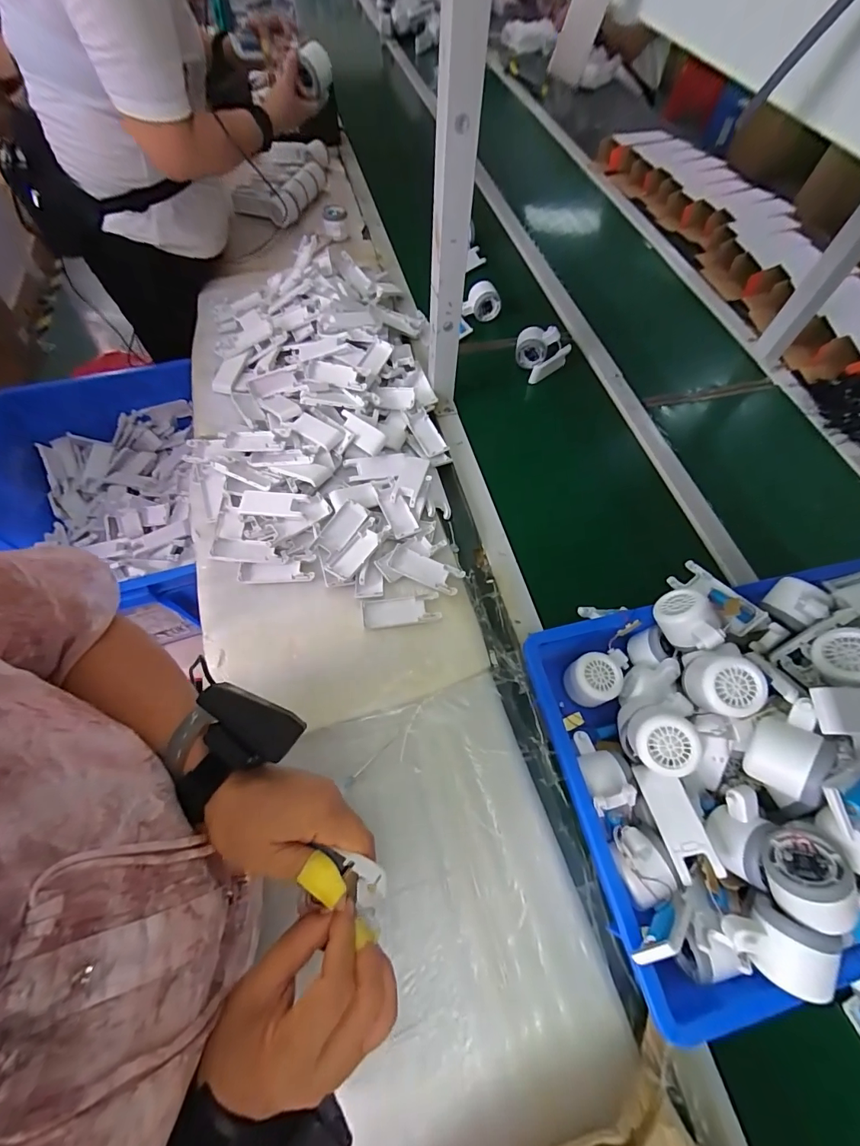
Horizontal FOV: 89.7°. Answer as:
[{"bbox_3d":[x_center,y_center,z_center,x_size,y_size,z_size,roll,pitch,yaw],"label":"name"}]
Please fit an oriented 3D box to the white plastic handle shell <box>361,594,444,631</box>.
[{"bbox_3d":[-0.039,0.052,0.582,0.101,0.009,0.039,-6,63,-5],"label":"white plastic handle shell"}]

